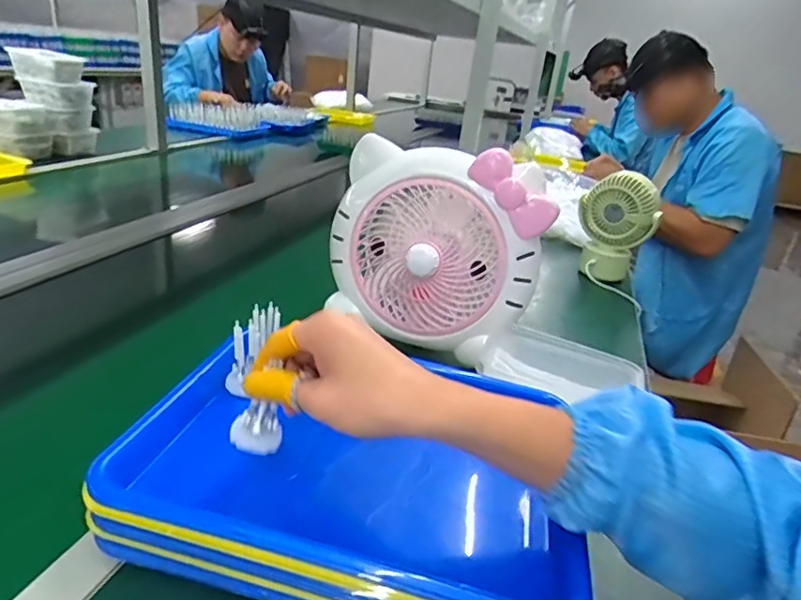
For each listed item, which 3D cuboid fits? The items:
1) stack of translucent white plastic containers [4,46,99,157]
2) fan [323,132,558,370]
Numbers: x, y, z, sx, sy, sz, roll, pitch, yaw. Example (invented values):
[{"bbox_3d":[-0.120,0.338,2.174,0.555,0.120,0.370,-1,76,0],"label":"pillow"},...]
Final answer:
[{"bbox_3d":[-0.814,-0.470,1.331,0.139,0.216,0.119,22,29,30],"label":"stack of translucent white plastic containers"},{"bbox_3d":[0.040,-0.058,0.662,0.241,0.221,0.106,22,29,30],"label":"fan"}]

